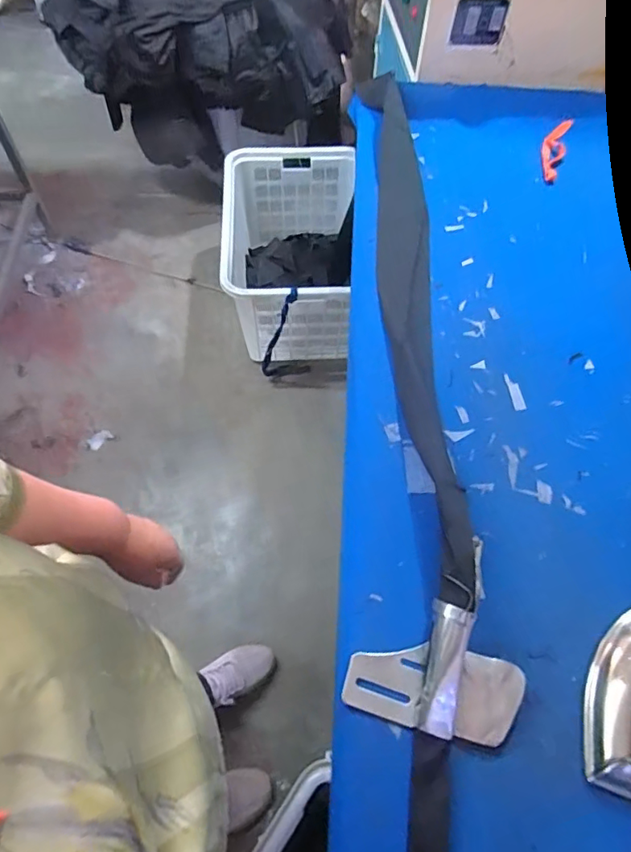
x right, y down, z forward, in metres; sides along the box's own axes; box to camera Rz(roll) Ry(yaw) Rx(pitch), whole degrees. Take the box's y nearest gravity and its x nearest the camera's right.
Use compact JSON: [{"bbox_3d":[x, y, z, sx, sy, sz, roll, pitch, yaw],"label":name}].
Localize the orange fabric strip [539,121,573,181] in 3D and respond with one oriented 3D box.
[{"bbox_3d":[0.467,-0.546,1.000,0.047,0.007,0.228,19,60,10],"label":"orange fabric strip"}]

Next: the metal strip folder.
[{"bbox_3d":[0.120,0.236,0.497,0.160,0.050,0.111,17,60,8],"label":"metal strip folder"}]

